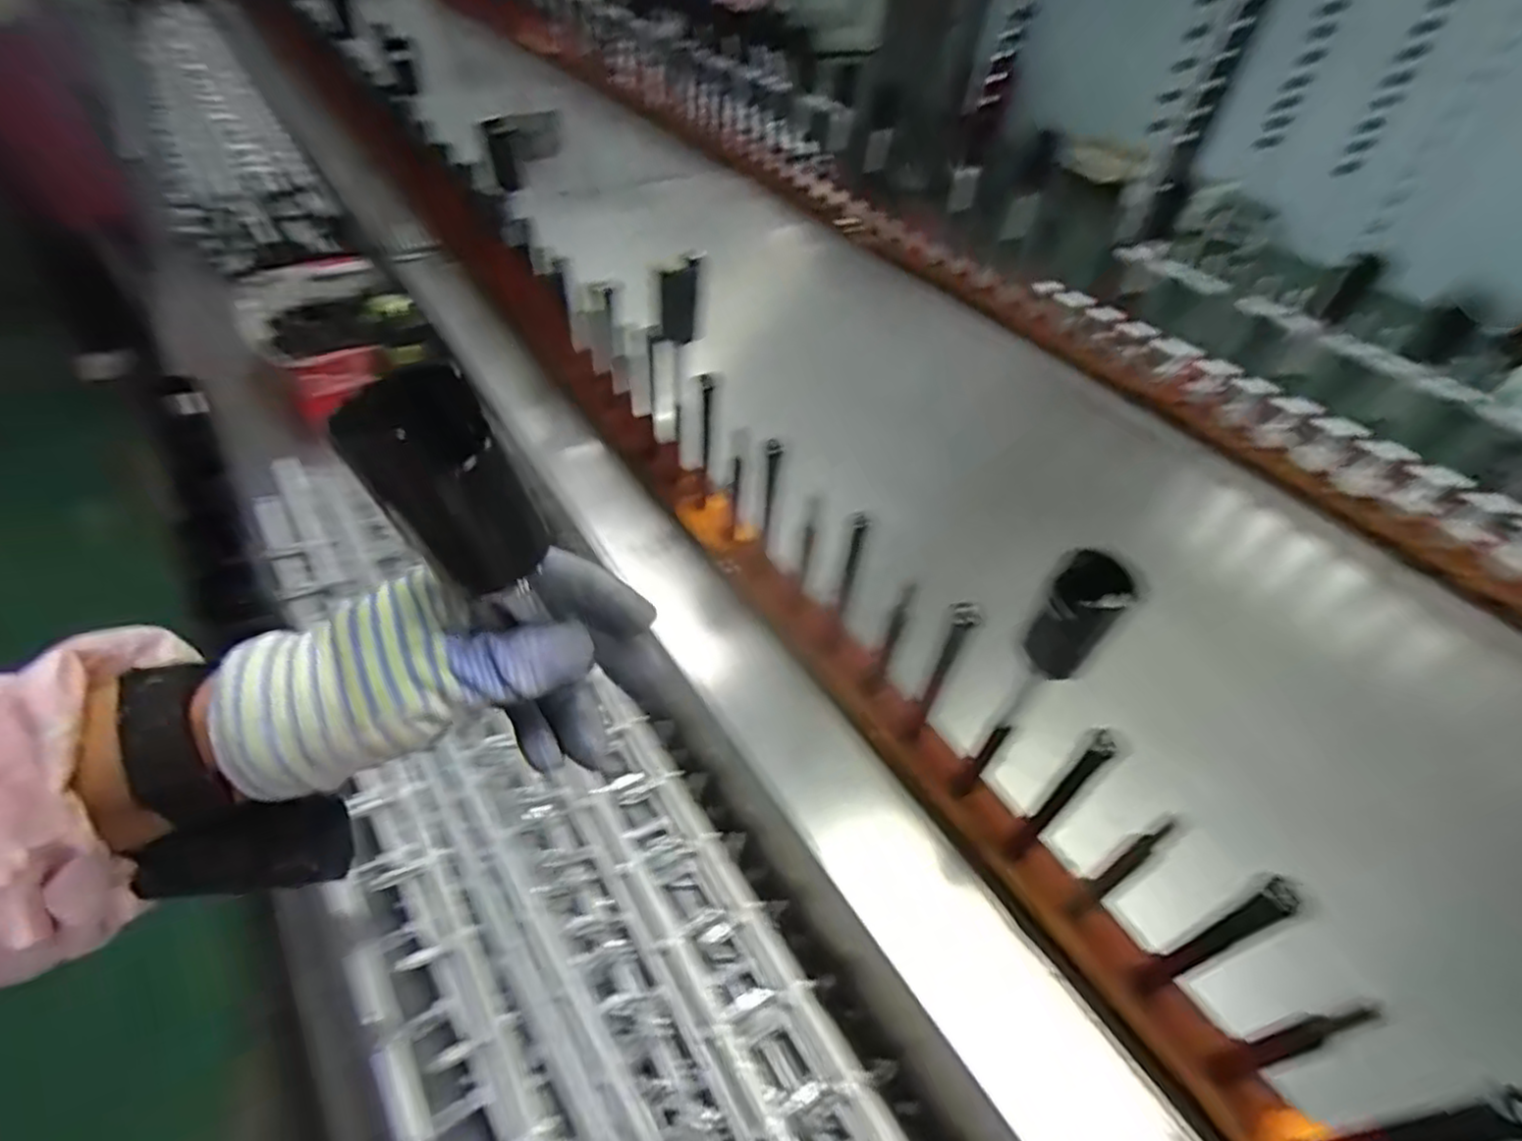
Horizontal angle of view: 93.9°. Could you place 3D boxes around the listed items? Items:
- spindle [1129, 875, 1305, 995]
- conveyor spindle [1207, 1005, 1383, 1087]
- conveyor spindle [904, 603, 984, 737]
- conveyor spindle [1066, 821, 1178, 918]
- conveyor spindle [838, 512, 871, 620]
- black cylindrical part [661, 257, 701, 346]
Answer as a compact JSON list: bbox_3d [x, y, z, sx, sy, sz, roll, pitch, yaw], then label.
[{"bbox_3d":[0.244,0.204,0.390,0.013,0.141,0.017,-17,49,-23],"label":"spindle"},{"bbox_3d":[0.270,0.243,0.365,0.015,0.118,0.013,-6,46,-13],"label":"conveyor spindle"},{"bbox_3d":[0.125,0.073,0.493,0.017,0.138,0.012,12,44,5],"label":"conveyor spindle"},{"bbox_3d":[0.213,0.180,0.427,0.012,0.117,0.013,-25,53,-29],"label":"conveyor spindle"},{"bbox_3d":[0.069,-0.001,0.541,0.014,0.113,0.020,16,45,9],"label":"conveyor spindle"},{"bbox_3d":[-0.069,-0.228,0.608,0.032,0.072,0.021,1,45,-7],"label":"black cylindrical part"}]

